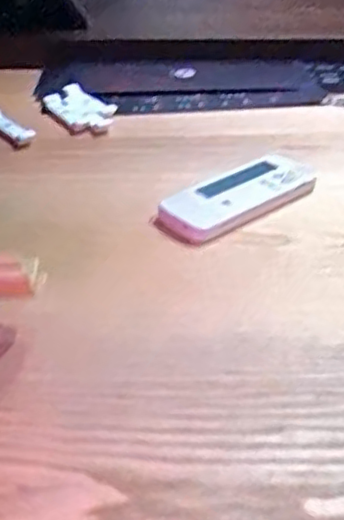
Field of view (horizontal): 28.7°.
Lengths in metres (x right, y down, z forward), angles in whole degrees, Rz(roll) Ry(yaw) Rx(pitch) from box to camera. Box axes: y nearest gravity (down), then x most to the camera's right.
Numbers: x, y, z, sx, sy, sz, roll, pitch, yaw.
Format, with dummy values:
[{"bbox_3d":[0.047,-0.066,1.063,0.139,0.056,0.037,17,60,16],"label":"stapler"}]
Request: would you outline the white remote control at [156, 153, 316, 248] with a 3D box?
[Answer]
[{"bbox_3d":[0.061,-0.056,0.603,0.149,0.021,0.065,-28,42,-33],"label":"white remote control"}]

